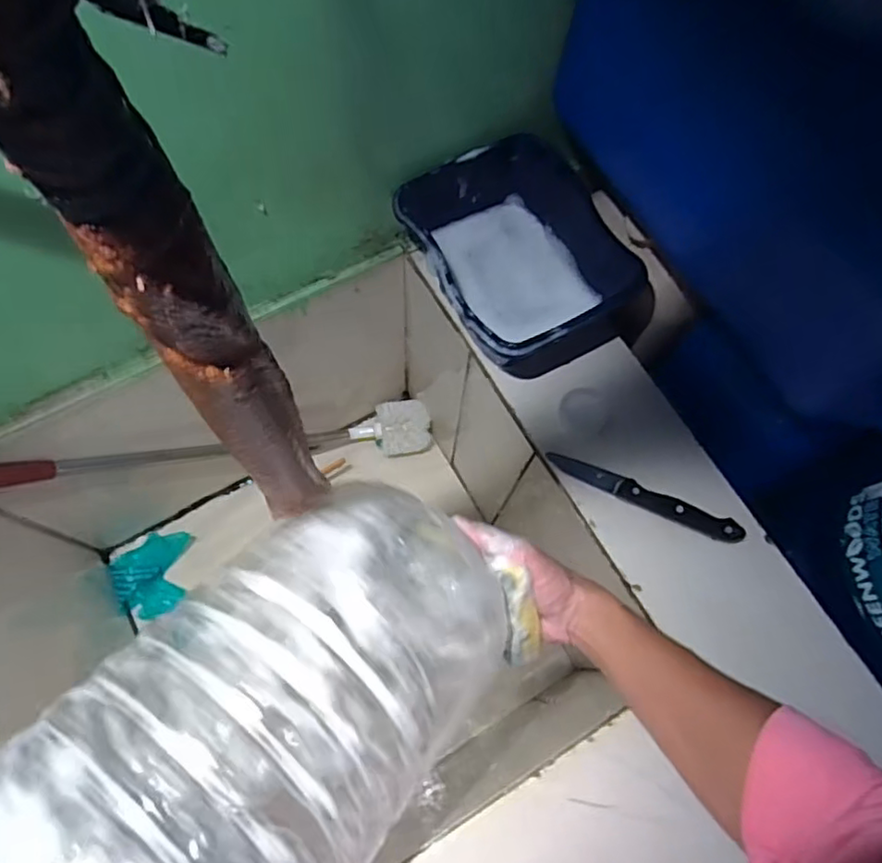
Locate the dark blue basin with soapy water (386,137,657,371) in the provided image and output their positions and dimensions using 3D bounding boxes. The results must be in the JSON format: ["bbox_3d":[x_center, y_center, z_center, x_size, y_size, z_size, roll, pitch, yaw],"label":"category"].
[{"bbox_3d":[0.077,-0.164,0.596,0.183,0.082,0.198,-27,73,-12],"label":"dark blue basin with soapy water"}]

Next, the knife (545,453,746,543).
[{"bbox_3d":[0.179,0.057,0.558,0.175,0.015,0.023,22,70,5],"label":"knife"}]

